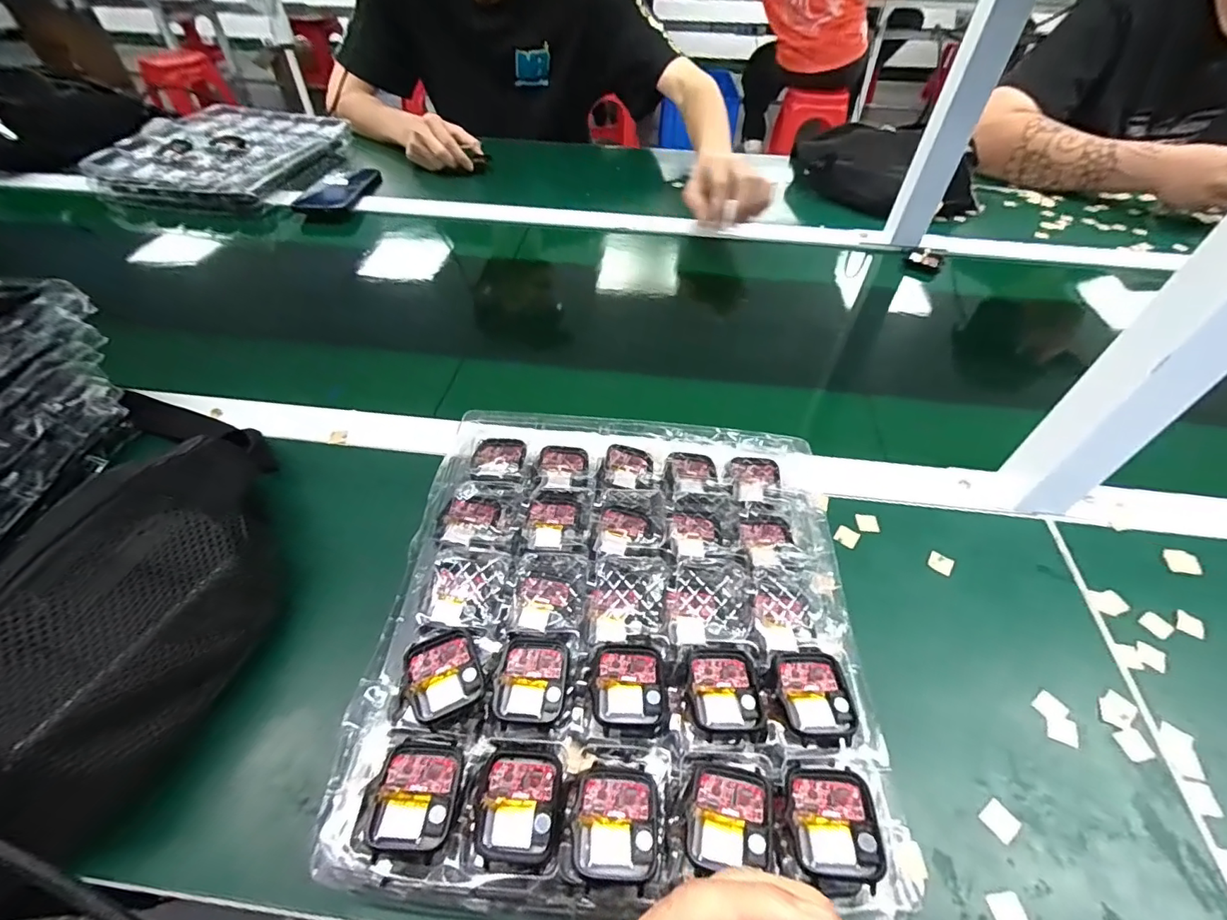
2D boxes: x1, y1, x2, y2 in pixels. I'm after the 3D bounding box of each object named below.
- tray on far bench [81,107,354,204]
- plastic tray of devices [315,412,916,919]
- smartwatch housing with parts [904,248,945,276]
[{"bbox_3d":[-0.635,-0.493,0.838,0.331,0.050,0.307,9,50,7],"label":"tray on far bench"},{"bbox_3d":[0.004,0.088,0.312,0.259,0.024,0.286,3,49,3],"label":"plastic tray of devices"},{"bbox_3d":[0.404,-0.257,0.683,0.046,0.022,0.037,29,56,23],"label":"smartwatch housing with parts"}]

